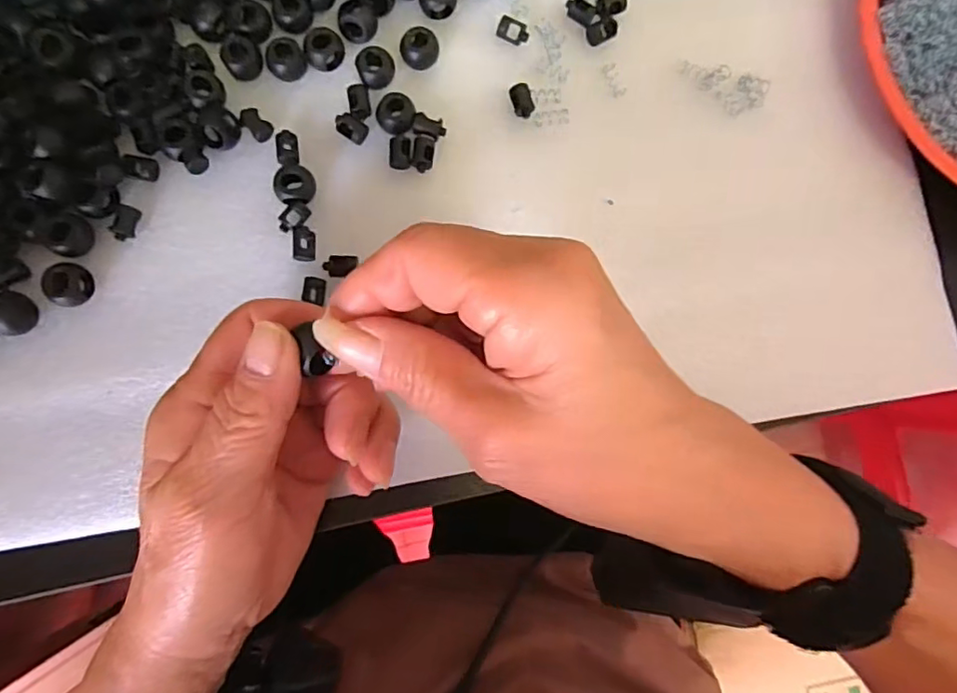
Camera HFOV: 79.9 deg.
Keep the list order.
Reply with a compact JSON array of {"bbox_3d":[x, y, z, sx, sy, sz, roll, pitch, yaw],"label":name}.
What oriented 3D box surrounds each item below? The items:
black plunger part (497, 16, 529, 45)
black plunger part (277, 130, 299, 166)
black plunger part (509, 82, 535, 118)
[{"bbox_3d":[0.017,-0.148,0.268,0.014,0.004,0.011,21,87,-6],"label":"black plunger part"},{"bbox_3d":[-0.084,-0.088,0.253,0.009,0.004,0.016,-3,84,-6],"label":"black plunger part"},{"bbox_3d":[0.021,-0.114,0.264,0.010,0.004,0.015,-18,91,-7],"label":"black plunger part"}]

